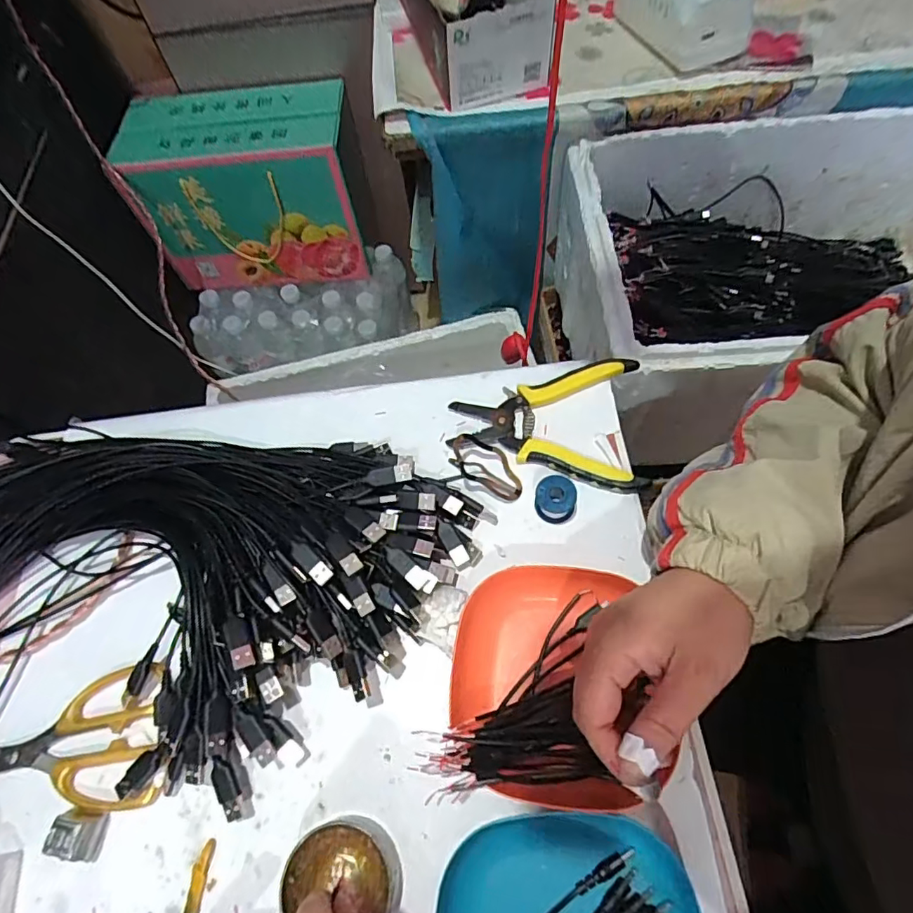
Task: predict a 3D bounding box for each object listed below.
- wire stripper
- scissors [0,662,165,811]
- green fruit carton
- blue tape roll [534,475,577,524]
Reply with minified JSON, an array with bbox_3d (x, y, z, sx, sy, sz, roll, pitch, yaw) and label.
[{"bbox_3d":[0.082,-0.041,0.455,0.160,0.018,0.115,17,66,12],"label":"wire stripper"},{"bbox_3d":[-0.287,0.205,0.372,0.168,0.010,0.088,-12,63,-3],"label":"scissors"},{"bbox_3d":[-0.312,-0.423,0.868,0.323,0.236,0.162,-2,63,3],"label":"green fruit carton"},{"bbox_3d":[0.075,0.033,0.414,0.030,0.025,0.029,6,64,7],"label":"blue tape roll"}]

